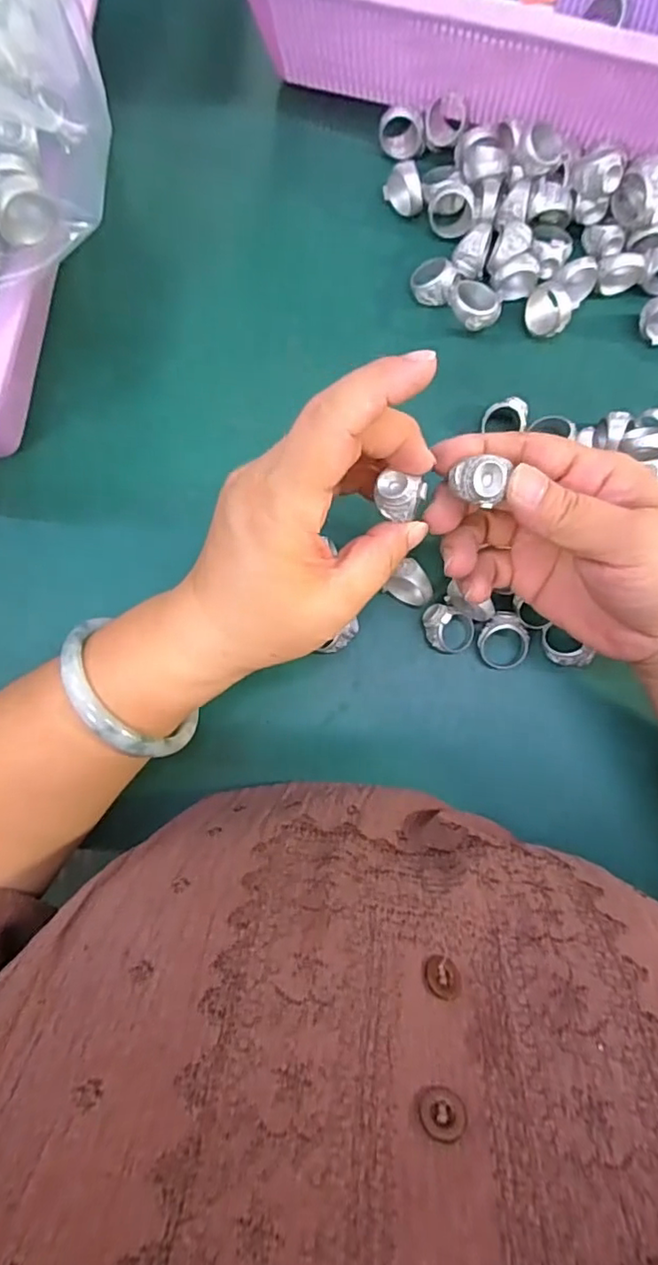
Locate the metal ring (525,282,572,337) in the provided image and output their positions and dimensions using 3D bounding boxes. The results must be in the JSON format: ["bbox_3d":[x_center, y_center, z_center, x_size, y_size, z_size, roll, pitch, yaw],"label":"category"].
[{"bbox_3d":[0.121,-0.179,0.327,0.019,0.024,0.027,-1,84,-1],"label":"metal ring"}]

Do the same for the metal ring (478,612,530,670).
[{"bbox_3d":[0.092,0.005,0.309,0.026,0.009,0.029,2,112,2],"label":"metal ring"}]

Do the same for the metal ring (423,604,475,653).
[{"bbox_3d":[0.063,-0.001,0.307,0.028,0.019,0.021,16,84,1],"label":"metal ring"}]

